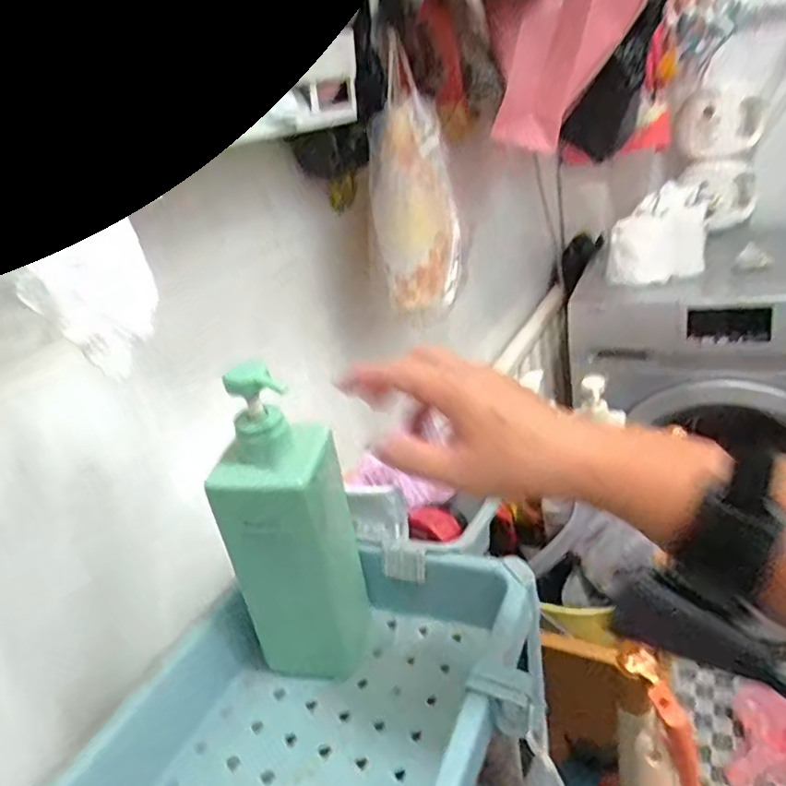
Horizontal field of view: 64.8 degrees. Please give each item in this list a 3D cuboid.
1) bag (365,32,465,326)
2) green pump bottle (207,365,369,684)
[{"bbox_3d":[0.027,-0.229,0.683,0.082,0.255,0.127,-2,25,19],"label":"bag"},{"bbox_3d":[-0.073,0.094,0.453,0.071,0.247,0.074,-7,24,10],"label":"green pump bottle"}]

